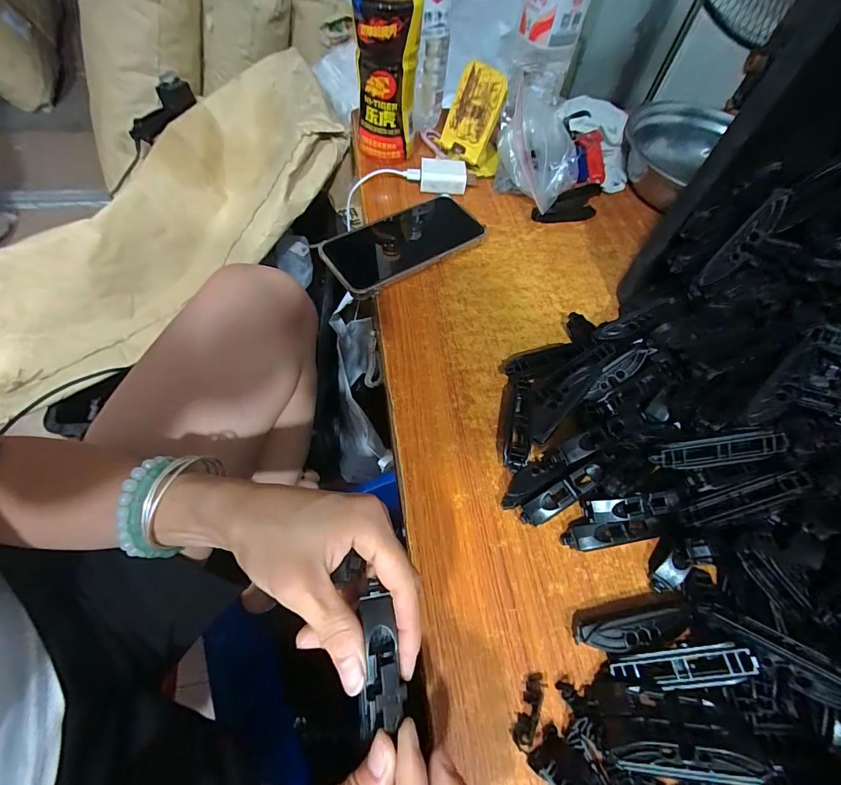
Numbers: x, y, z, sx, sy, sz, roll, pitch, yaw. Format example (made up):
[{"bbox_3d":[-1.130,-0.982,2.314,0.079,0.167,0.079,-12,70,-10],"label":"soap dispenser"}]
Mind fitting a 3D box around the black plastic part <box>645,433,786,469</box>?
[{"bbox_3d":[0.194,0.039,0.256,0.077,0.016,0.014,-10,58,13],"label":"black plastic part"}]

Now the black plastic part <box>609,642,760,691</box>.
[{"bbox_3d":[0.151,0.160,0.227,0.072,0.015,0.019,-17,58,18],"label":"black plastic part"}]

